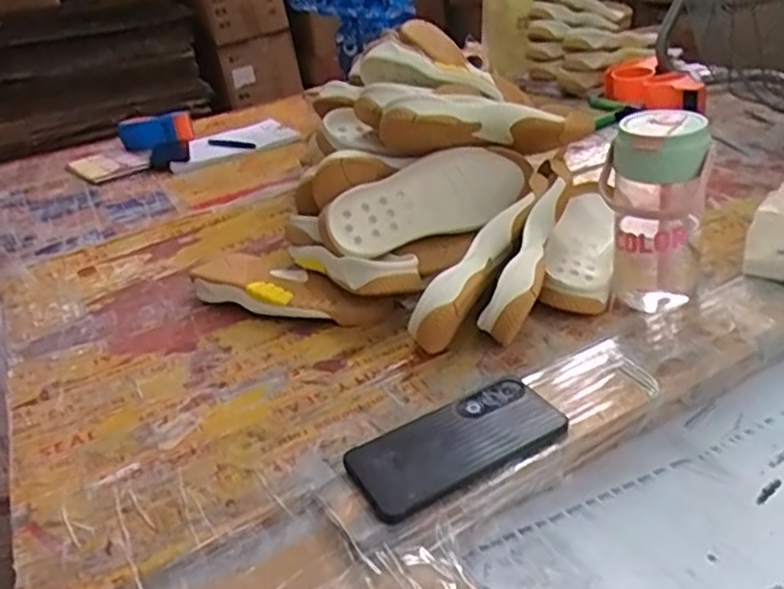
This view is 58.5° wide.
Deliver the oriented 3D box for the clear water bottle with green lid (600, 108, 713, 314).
[{"bbox_3d":[0.258,-0.085,0.690,0.090,0.173,0.078,3,30,19],"label":"clear water bottle with green lid"}]

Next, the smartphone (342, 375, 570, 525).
[{"bbox_3d":[0.051,0.116,0.556,0.169,0.012,0.080,-21,41,-19],"label":"smartphone"}]

